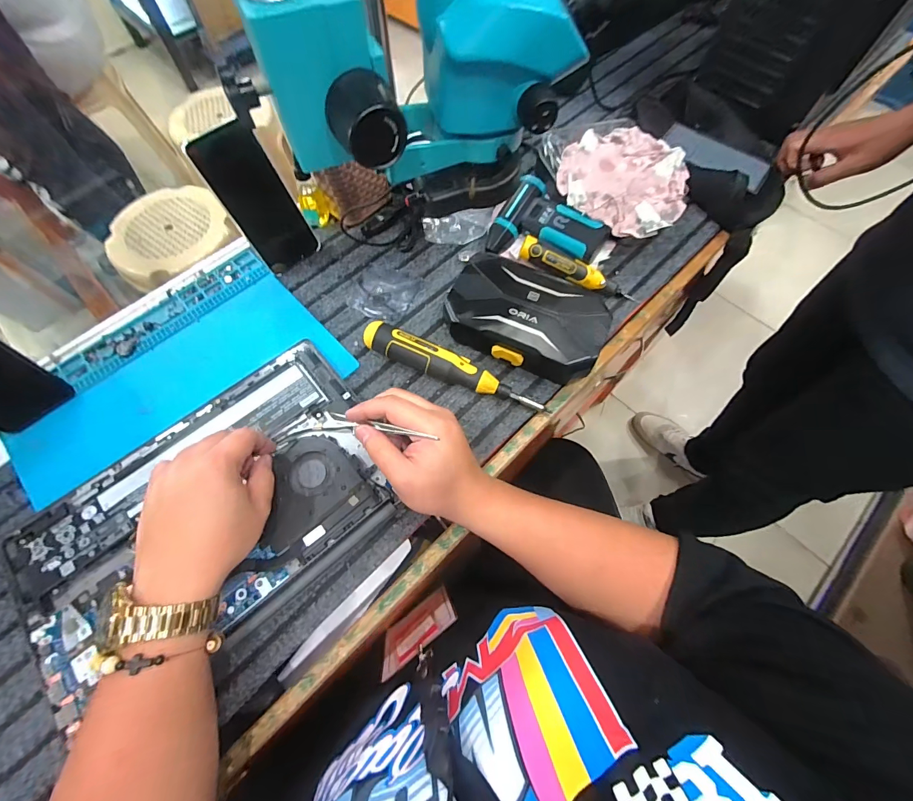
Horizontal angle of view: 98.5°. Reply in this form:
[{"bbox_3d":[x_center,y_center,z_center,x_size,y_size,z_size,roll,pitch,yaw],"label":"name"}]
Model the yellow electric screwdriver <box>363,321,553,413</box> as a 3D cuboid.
[{"bbox_3d":[-0.003,-0.035,0.449,0.218,0.039,0.035,21,68,10],"label":"yellow electric screwdriver"}]

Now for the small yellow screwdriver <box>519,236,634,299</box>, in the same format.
[{"bbox_3d":[0.153,-0.166,0.500,0.152,0.023,0.030,24,68,-4],"label":"small yellow screwdriver"}]

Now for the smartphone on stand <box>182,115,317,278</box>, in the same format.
[{"bbox_3d":[-0.241,-0.244,0.484,0.013,0.159,0.078,30,68,39],"label":"smartphone on stand"}]

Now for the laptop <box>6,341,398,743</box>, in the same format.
[{"bbox_3d":[-0.241,0.108,0.397,0.344,0.015,0.228,-37,70,-14],"label":"laptop"}]

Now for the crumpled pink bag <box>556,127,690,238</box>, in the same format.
[{"bbox_3d":[0.211,-0.283,0.506,0.154,0.043,0.143,10,66,5],"label":"crumpled pink bag"}]

